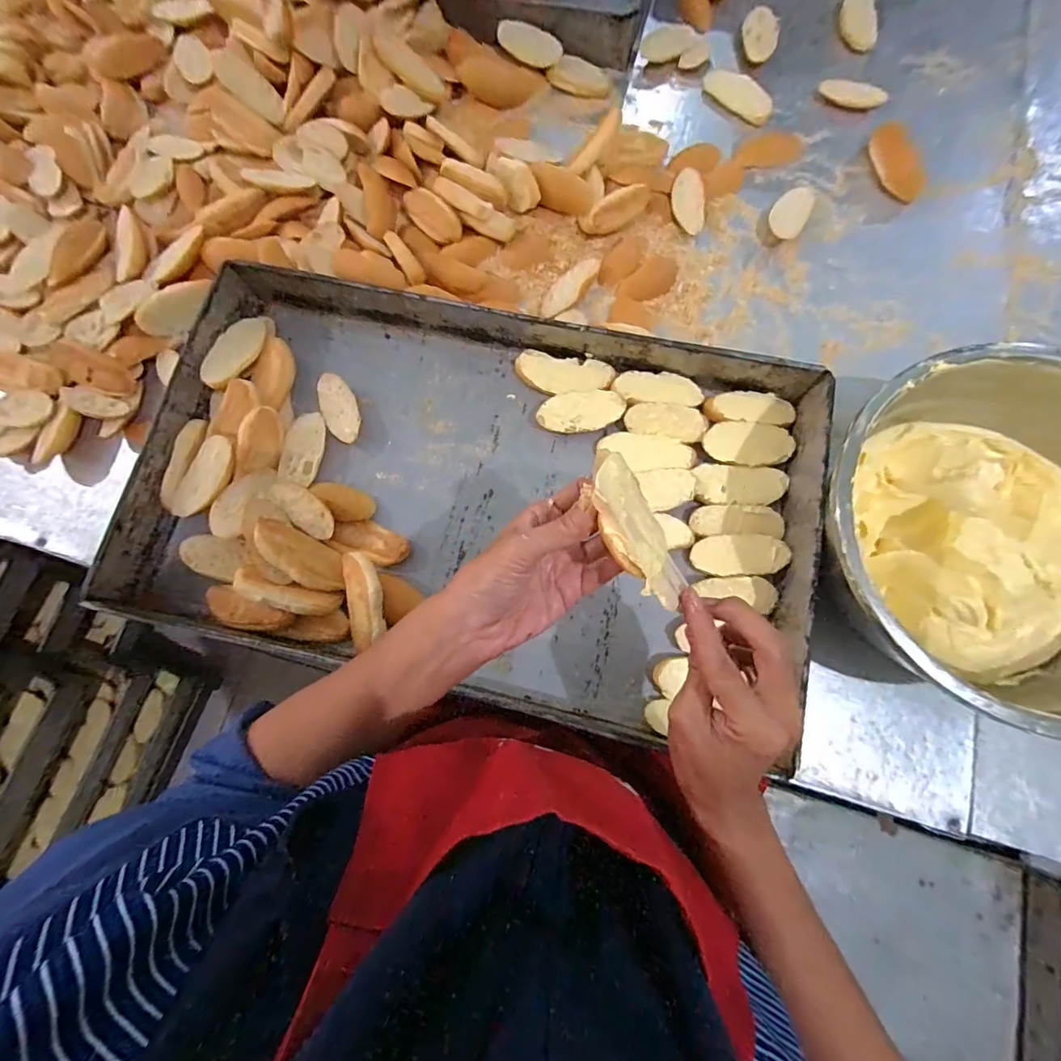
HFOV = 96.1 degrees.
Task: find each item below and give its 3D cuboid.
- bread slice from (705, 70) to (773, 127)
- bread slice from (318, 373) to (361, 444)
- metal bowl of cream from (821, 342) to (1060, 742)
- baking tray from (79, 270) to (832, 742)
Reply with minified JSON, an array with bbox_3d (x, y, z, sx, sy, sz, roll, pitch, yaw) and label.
[{"bbox_3d":[0.260,-0.543,0.594,0.037,0.015,0.094,-43,79,-7],"label":"bread slice"},{"bbox_3d":[-0.202,-0.129,0.504,0.034,0.009,0.083,-25,77,-4],"label":"bread slice"},{"bbox_3d":[0.376,0.009,0.402,0.279,0.122,0.275,-1,77,2],"label":"metal bowl of cream"},{"bbox_3d":[-0.055,-0.037,0.452,0.607,0.052,0.364,12,78,5],"label":"baking tray"}]

